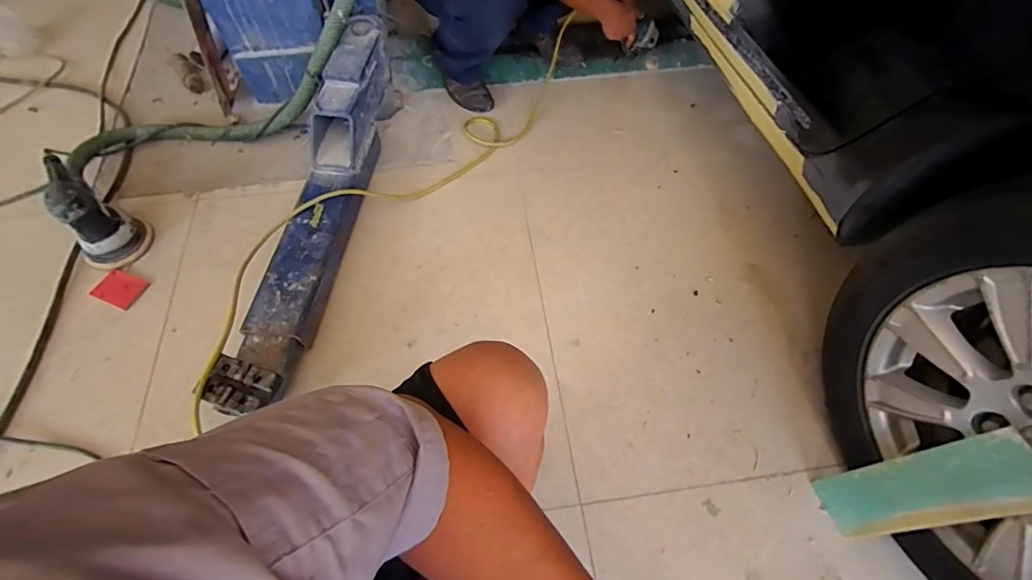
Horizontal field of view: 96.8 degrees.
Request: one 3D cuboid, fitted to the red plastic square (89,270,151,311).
[{"bbox_3d":[-0.855,-0.002,0.990,0.091,0.012,0.071,19,63,8],"label":"red plastic square"}]

